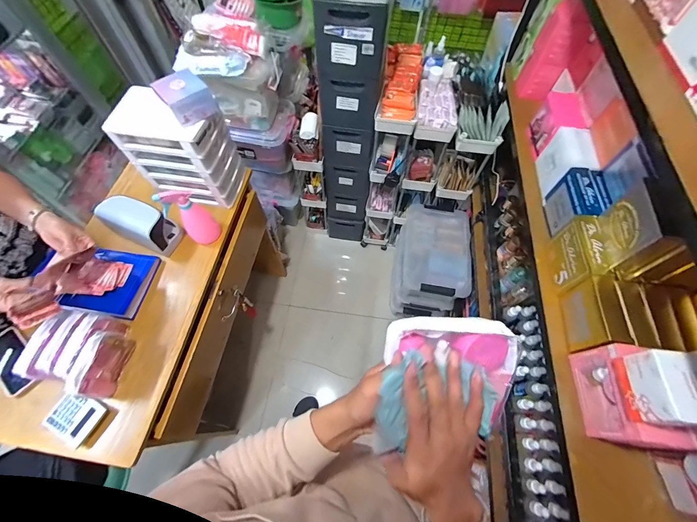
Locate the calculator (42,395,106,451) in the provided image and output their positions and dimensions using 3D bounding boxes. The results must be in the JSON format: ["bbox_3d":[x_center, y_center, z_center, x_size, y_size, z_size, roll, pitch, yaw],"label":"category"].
[{"bbox_3d":[-0.608,0.350,0.676,0.105,0.023,0.087,21,65,10],"label":"calculator"}]

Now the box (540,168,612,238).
[{"bbox_3d":[0.524,-0.129,0.702,0.067,0.113,0.131,10,63,5],"label":"box"}]

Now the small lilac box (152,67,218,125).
[{"bbox_3d":[-0.384,-0.385,0.714,0.101,0.069,0.114,-39,70,-18],"label":"small lilac box"}]

